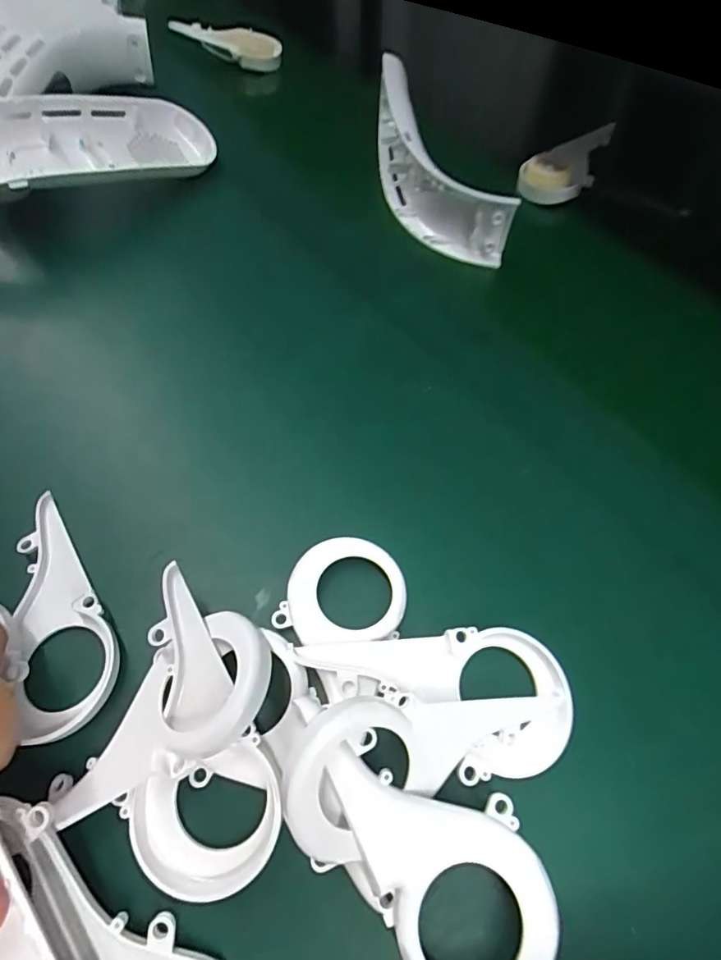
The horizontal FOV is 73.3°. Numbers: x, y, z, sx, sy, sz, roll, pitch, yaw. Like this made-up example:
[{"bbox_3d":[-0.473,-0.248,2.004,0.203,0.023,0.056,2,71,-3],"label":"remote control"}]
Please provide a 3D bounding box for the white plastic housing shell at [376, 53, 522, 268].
[{"bbox_3d":[0.040,-0.221,0.322,0.047,0.047,0.176,-17,64,-8],"label":"white plastic housing shell"}]

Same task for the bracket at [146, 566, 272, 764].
[{"bbox_3d":[-0.049,0.057,0.161,0.036,0.015,0.058,-14,63,-7],"label":"bracket"}]

